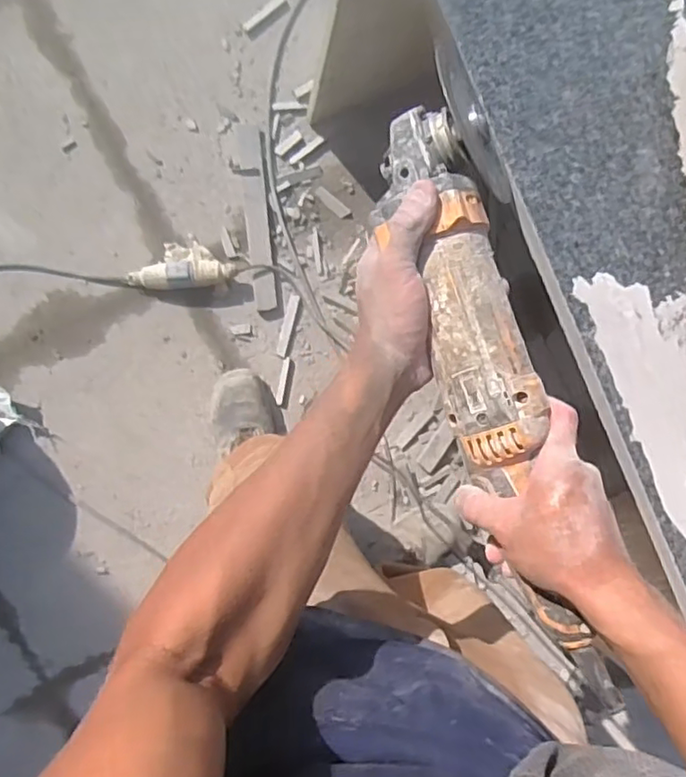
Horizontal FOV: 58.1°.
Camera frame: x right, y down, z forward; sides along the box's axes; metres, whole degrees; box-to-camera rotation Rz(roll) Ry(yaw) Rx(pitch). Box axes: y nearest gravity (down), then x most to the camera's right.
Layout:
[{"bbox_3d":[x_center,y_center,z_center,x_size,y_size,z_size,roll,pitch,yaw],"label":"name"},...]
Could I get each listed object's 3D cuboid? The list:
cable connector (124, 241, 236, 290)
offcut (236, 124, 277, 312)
[{"bbox_3d":[-0.303,-0.231,1.154,0.195,0.047,0.090,-8,94,-7],"label":"cable connector"},{"bbox_3d":[-0.165,-0.327,1.188,0.043,0.015,0.346,-6,94,-7],"label":"offcut"}]

